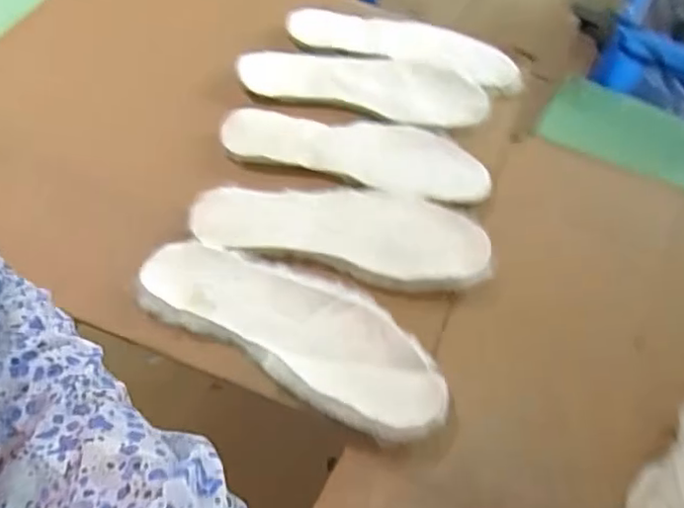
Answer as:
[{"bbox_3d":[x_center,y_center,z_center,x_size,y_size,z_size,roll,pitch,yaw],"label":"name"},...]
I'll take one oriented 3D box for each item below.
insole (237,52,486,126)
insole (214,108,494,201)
[{"bbox_3d":[0.026,-0.196,0.721,0.274,0.029,0.090,9,55,7],"label":"insole"},{"bbox_3d":[0.015,-0.111,0.664,0.273,0.025,0.094,10,55,8],"label":"insole"}]

